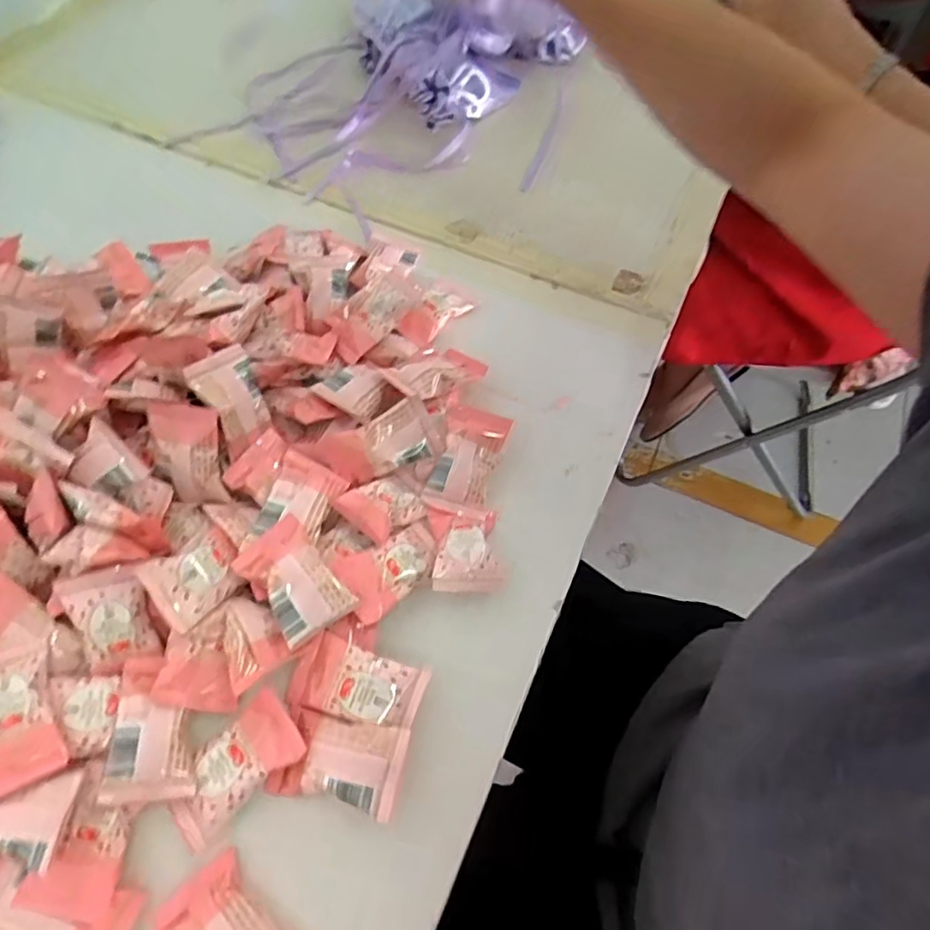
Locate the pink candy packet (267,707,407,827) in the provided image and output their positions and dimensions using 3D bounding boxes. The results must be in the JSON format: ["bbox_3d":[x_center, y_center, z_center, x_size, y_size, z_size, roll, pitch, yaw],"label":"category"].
[{"bbox_3d":[-0.062,0.147,0.318,0.063,0.016,0.040,12,60,4],"label":"pink candy packet"}]

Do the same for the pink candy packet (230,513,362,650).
[{"bbox_3d":[-0.091,0.060,0.340,0.041,0.016,0.061,-37,68,-21],"label":"pink candy packet"}]

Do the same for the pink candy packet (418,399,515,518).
[{"bbox_3d":[0.003,-0.004,0.398,0.040,0.009,0.067,17,76,-5],"label":"pink candy packet"}]

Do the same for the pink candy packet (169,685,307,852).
[{"bbox_3d":[-0.114,0.148,0.314,0.066,0.011,0.038,-36,67,-20],"label":"pink candy packet"}]

